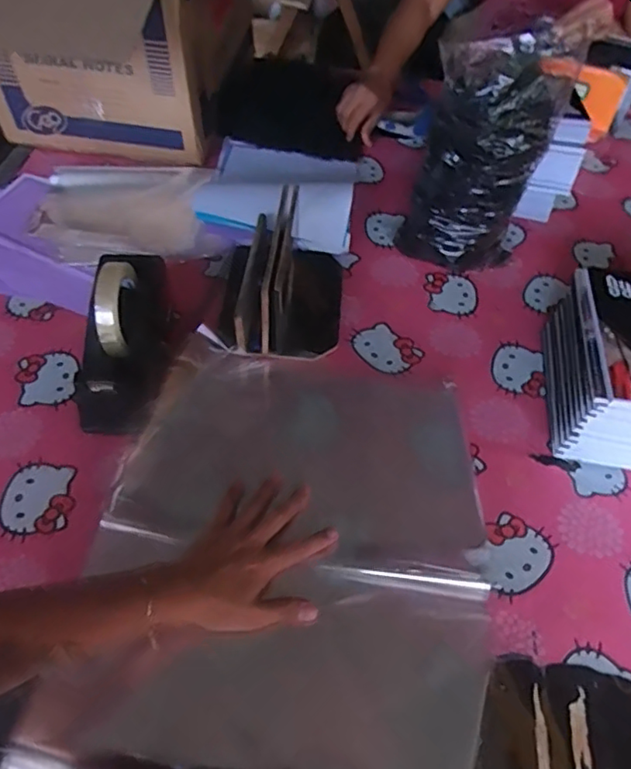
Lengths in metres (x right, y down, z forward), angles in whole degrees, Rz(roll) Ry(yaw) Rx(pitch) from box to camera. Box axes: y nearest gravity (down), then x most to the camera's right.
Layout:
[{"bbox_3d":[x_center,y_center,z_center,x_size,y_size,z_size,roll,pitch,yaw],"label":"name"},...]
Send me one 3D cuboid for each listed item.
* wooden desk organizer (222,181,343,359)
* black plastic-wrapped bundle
[{"bbox_3d":[-0.040,-0.151,0.750,0.156,0.119,0.212,3,53,-2],"label":"wooden desk organizer"},{"bbox_3d":[0.201,-0.271,0.742,0.151,0.311,0.105,21,54,12],"label":"black plastic-wrapped bundle"}]

